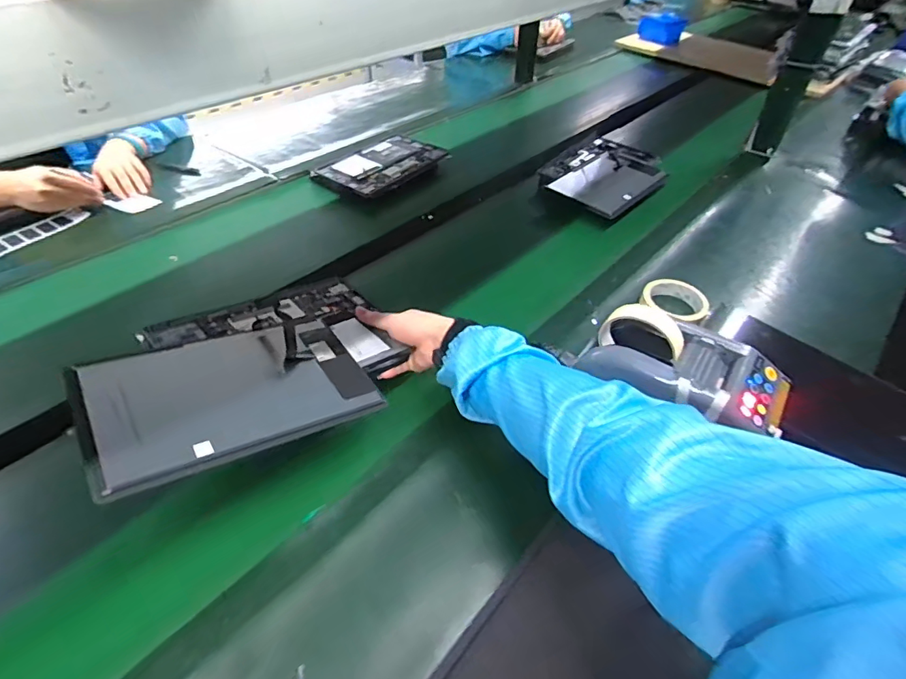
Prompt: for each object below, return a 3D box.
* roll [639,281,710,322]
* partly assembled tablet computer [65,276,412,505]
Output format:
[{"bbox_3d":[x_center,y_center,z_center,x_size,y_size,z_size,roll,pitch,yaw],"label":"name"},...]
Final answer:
[{"bbox_3d":[0.349,-0.062,0.771,0.098,0.034,0.098,1,45,-1],"label":"roll"},{"bbox_3d":[-0.202,0.020,0.512,0.319,0.018,0.222,-17,46,-41],"label":"partly assembled tablet computer"}]

